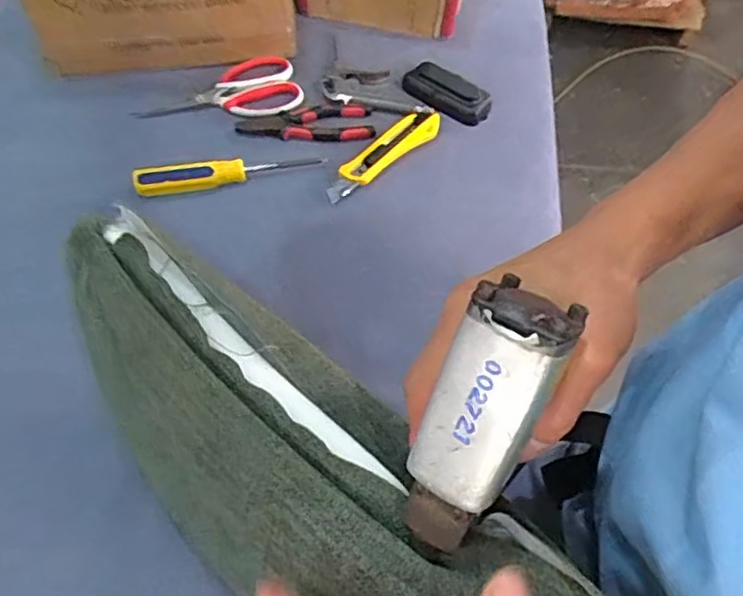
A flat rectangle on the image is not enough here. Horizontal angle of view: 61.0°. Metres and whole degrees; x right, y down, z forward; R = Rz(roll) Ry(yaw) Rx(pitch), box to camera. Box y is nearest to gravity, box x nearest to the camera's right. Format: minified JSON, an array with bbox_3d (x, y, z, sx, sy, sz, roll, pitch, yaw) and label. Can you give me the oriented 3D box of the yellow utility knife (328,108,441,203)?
[{"bbox_3d":[0.012,-0.164,0.707,0.169,0.015,0.040,-36,62,-21],"label":"yellow utility knife"}]

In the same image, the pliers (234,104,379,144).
[{"bbox_3d":[-0.077,-0.203,0.733,0.154,0.009,0.057,3,55,3],"label":"pliers"}]

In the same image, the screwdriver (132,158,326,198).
[{"bbox_3d":[-0.154,-0.138,0.679,0.197,0.024,0.026,-10,56,-6],"label":"screwdriver"}]

